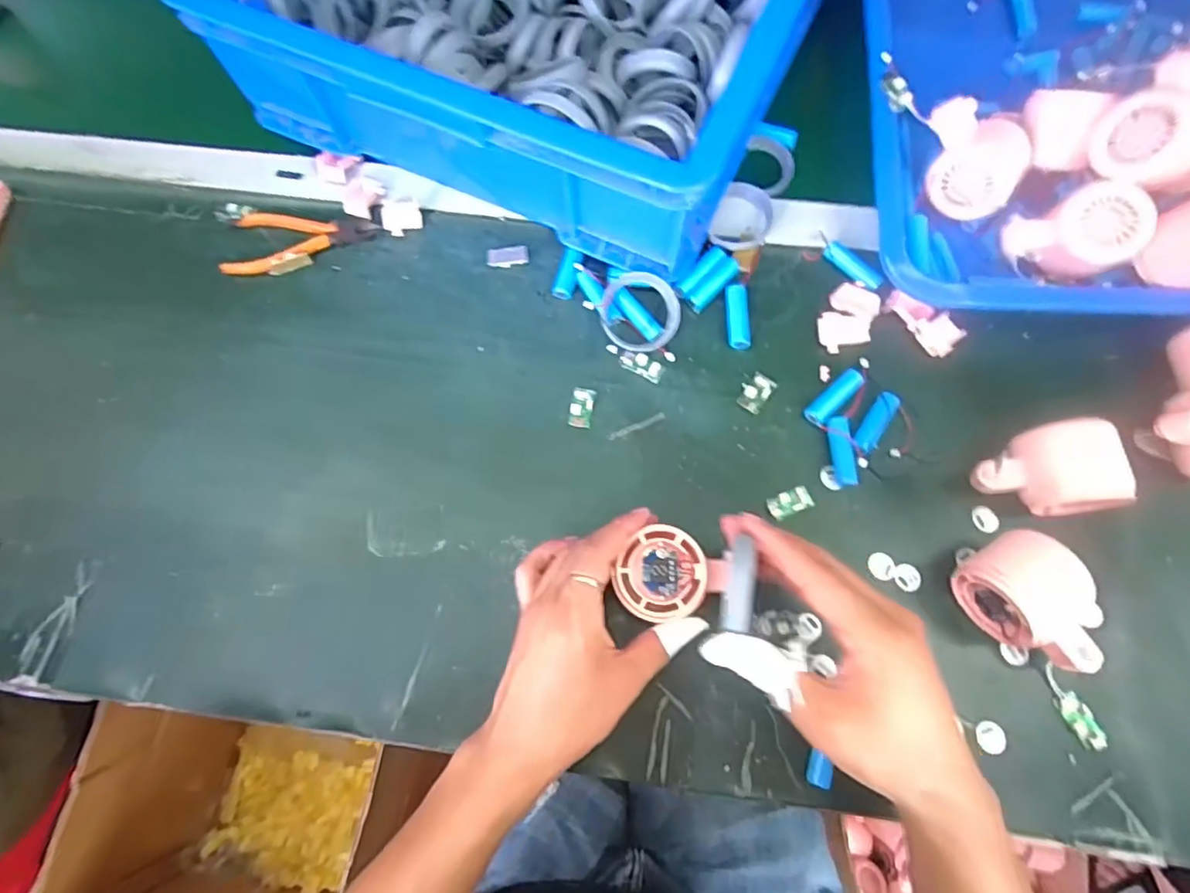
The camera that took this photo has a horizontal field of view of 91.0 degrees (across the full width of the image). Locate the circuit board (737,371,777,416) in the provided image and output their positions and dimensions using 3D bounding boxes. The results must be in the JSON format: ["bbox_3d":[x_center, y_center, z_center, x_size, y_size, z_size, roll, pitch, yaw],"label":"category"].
[{"bbox_3d":[0.121,-0.041,0.437,0.020,0.004,0.031,36,77,12],"label":"circuit board"}]

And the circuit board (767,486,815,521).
[{"bbox_3d":[0.138,0.039,0.412,0.031,0.004,0.016,-20,73,-4],"label":"circuit board"}]

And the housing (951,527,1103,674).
[{"bbox_3d":[0.270,0.097,0.366,0.055,0.056,0.083,-33,77,-8],"label":"housing"}]

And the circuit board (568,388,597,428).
[{"bbox_3d":[-0.010,-0.029,0.438,0.017,0.004,0.031,10,73,5],"label":"circuit board"}]

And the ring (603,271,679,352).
[{"bbox_3d":[0.035,-0.102,0.443,0.059,0.007,0.058,0,97,0],"label":"ring"}]

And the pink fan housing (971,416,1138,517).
[{"bbox_3d":[0.299,0.017,0.390,0.075,0.051,0.057,-6,74,-1],"label":"pink fan housing"}]

